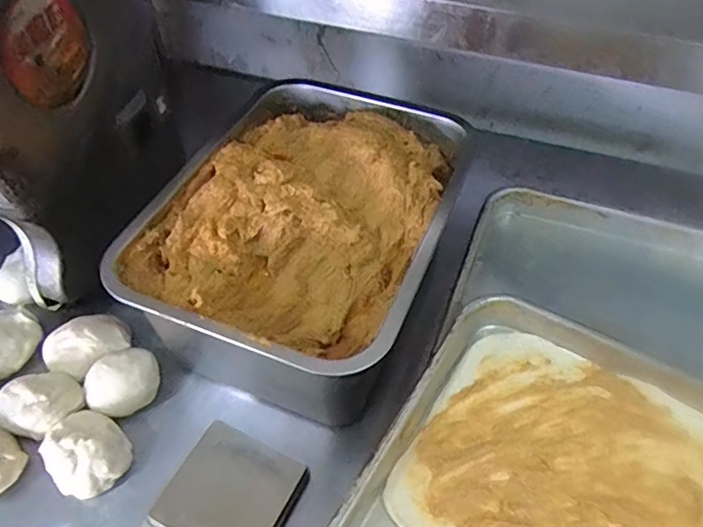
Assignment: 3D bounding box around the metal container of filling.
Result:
[{"bbox_3d":[-0.043,-0.022,0.596,0.260,0.155,0.350,17,51,14],"label":"metal container of filling"}]

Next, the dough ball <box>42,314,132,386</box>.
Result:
[{"bbox_3d":[-0.271,0.084,0.580,0.082,0.039,0.061,-31,56,-25],"label":"dough ball"}]

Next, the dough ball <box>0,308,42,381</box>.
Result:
[{"bbox_3d":[-0.366,0.078,0.586,0.071,0.027,0.071,0,49,0],"label":"dough ball"}]

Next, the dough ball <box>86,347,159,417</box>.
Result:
[{"bbox_3d":[-0.225,0.112,0.552,0.070,0.038,0.063,-29,55,-23],"label":"dough ball"}]

